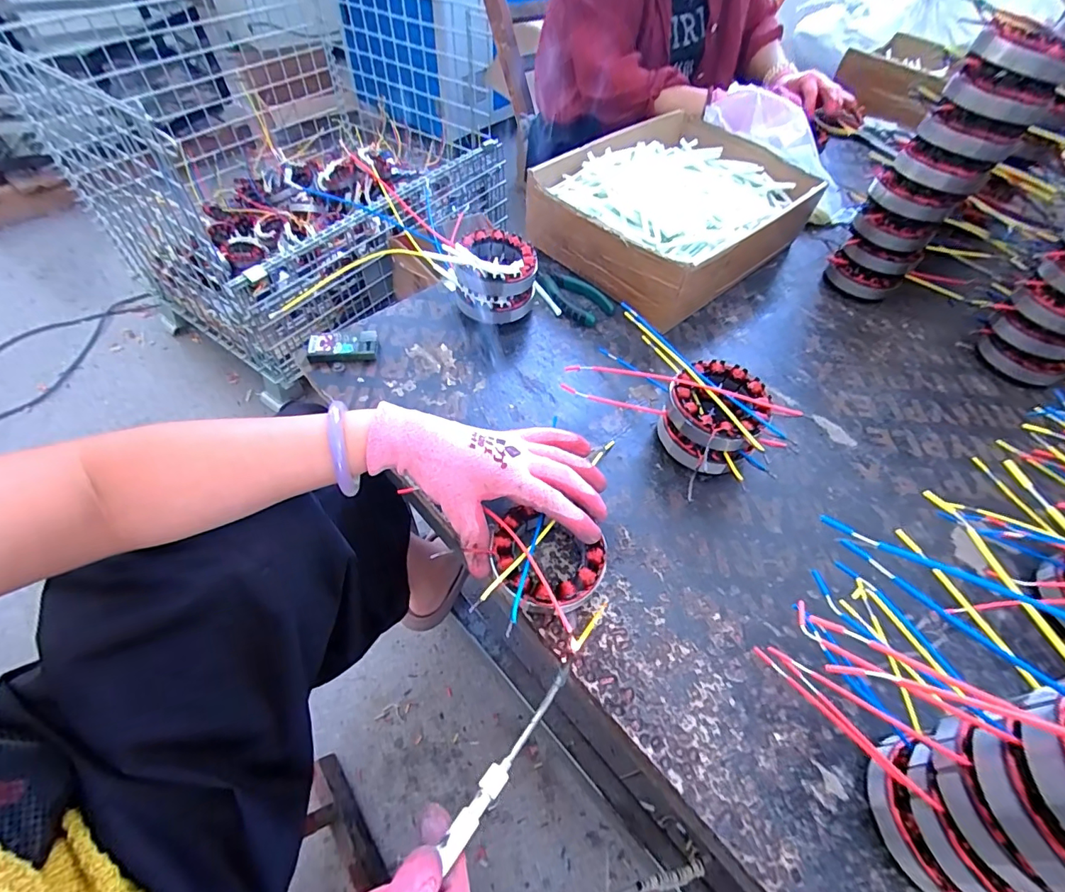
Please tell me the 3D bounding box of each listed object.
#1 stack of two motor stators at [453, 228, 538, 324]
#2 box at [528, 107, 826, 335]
[{"bbox_3d":[-0.041,-0.185,0.533,0.087,0.080,0.081,1,54,-4],"label":"stack of two motor stators"},{"bbox_3d":[0.187,-0.302,0.626,0.332,0.101,0.244,-34,64,-25],"label":"box"}]

